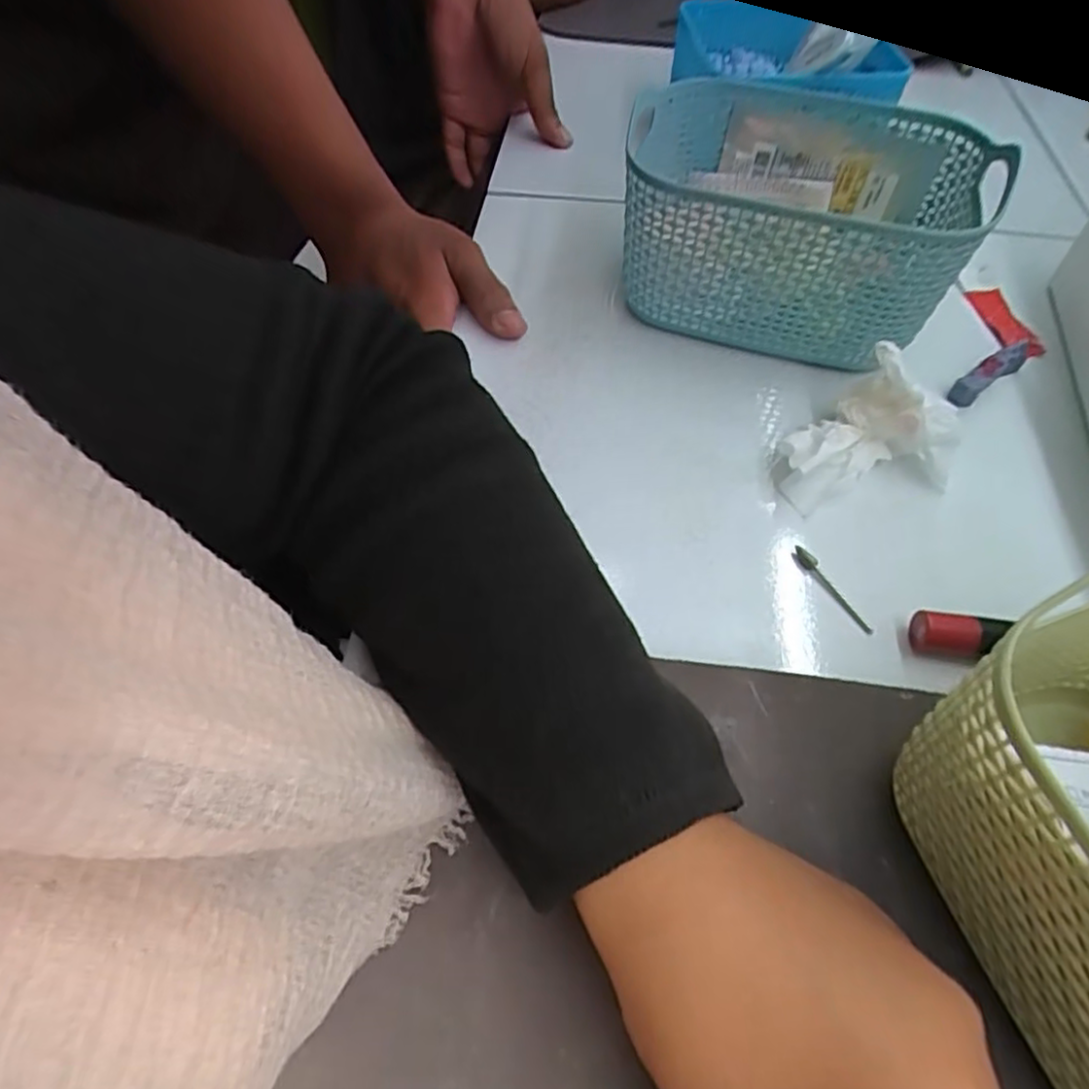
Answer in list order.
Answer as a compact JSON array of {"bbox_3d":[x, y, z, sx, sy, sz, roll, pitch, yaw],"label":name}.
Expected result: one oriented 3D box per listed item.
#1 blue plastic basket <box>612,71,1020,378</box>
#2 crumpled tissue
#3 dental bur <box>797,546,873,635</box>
[{"bbox_3d":[0.126,-0.165,0.355,0.165,0.086,0.128,14,56,10],"label":"blue plastic basket"},{"bbox_3d":[0.144,-0.043,0.295,0.071,0.043,0.058,-36,62,-23],"label":"crumpled tissue"},{"bbox_3d":[0.119,0.018,0.275,0.005,0.004,0.044,-23,58,-16],"label":"dental bur"}]

